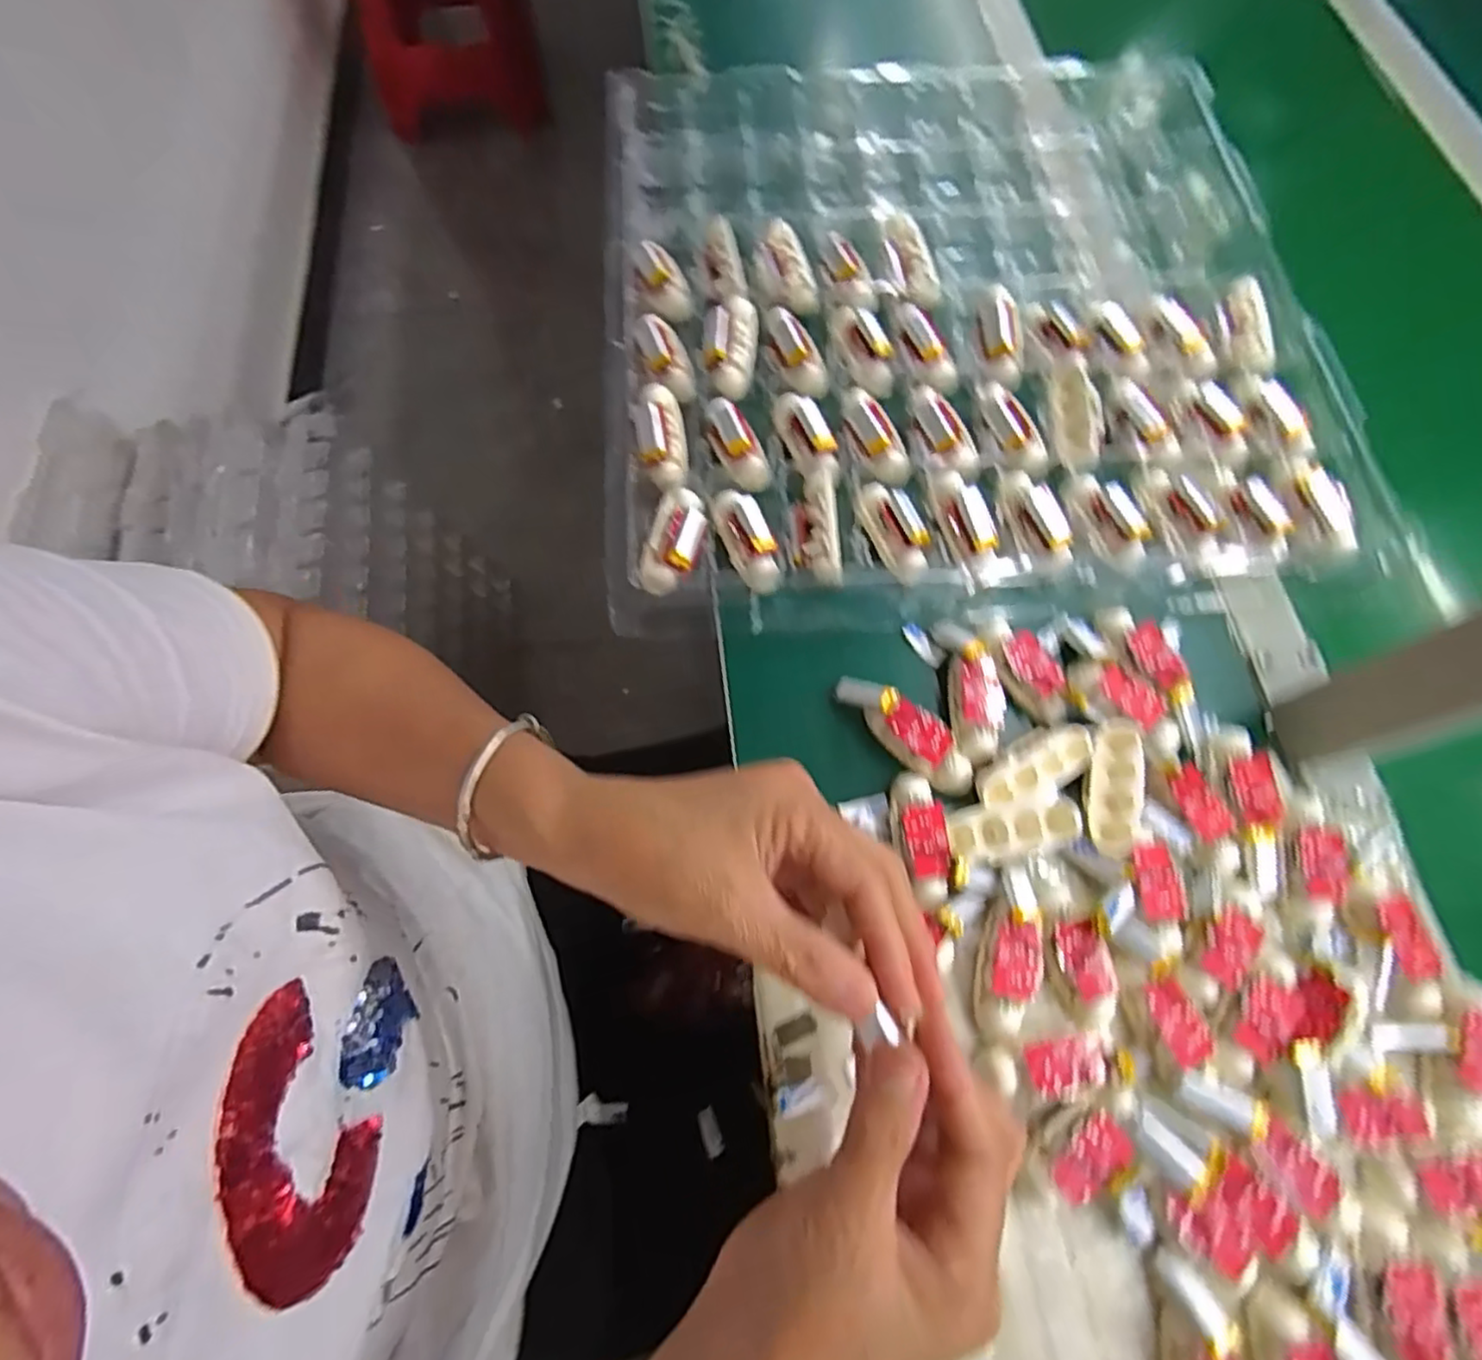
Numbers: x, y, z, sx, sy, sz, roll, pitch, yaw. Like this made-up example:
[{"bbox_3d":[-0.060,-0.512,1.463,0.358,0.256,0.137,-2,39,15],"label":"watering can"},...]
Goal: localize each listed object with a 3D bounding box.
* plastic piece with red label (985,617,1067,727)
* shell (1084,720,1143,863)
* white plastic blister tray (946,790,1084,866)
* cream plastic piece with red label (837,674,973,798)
[{"bbox_3d":[0.157,-0.006,0.374,0.024,0.015,0.065,-28,73,-11],"label":"plastic piece with red label"},{"bbox_3d":[0.189,0.053,0.341,0.023,0.008,0.069,11,70,2],"label":"shell"},{"bbox_3d":[0.134,0.073,0.333,0.061,0.012,0.026,-14,70,7],"label":"white plastic blister tray"},{"bbox_3d":[0.088,0.028,0.363,0.025,0.028,0.083,-42,76,-15],"label":"cream plastic piece with red label"}]

